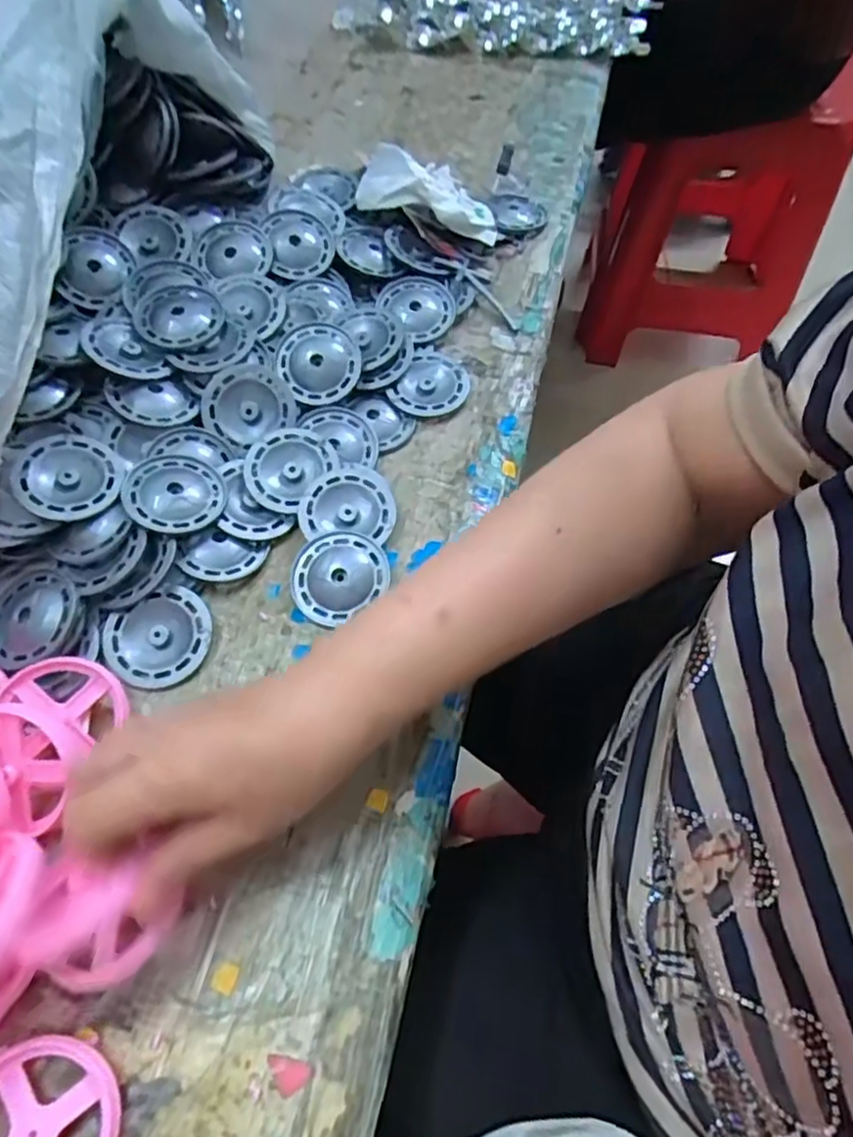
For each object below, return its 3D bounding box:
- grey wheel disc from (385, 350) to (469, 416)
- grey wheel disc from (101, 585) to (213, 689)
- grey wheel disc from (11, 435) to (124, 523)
[{"bbox_3d":[0.005,-0.126,0.470,0.048,0.007,0.056,24,63,12],"label":"grey wheel disc"},{"bbox_3d":[-0.148,0.039,0.379,0.058,0.012,0.049,-27,64,-15],"label":"grey wheel disc"},{"bbox_3d":[-0.205,-0.053,0.395,0.056,0.006,0.056,8,61,-15],"label":"grey wheel disc"}]

